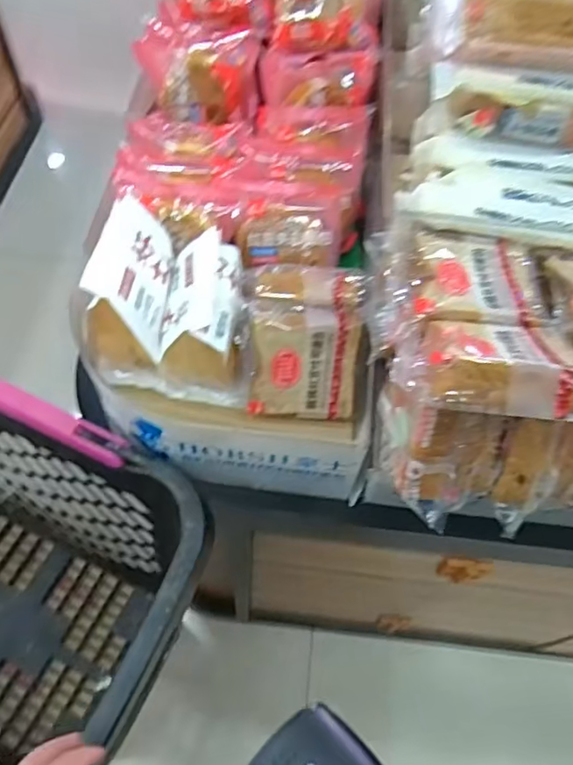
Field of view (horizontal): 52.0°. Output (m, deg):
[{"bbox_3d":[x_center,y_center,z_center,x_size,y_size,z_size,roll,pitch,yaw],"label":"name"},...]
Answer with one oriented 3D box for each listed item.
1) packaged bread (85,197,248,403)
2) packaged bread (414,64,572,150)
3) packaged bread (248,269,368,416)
[{"bbox_3d":[-0.104,-0.074,0.564,0.143,0.144,0.116,6,58,1],"label":"packaged bread"},{"bbox_3d":[0.264,-0.276,0.591,0.240,0.060,0.049,2,58,-2],"label":"packaged bread"},{"bbox_3d":[0.017,-0.041,0.580,0.109,0.088,0.121,1,58,-3],"label":"packaged bread"}]

